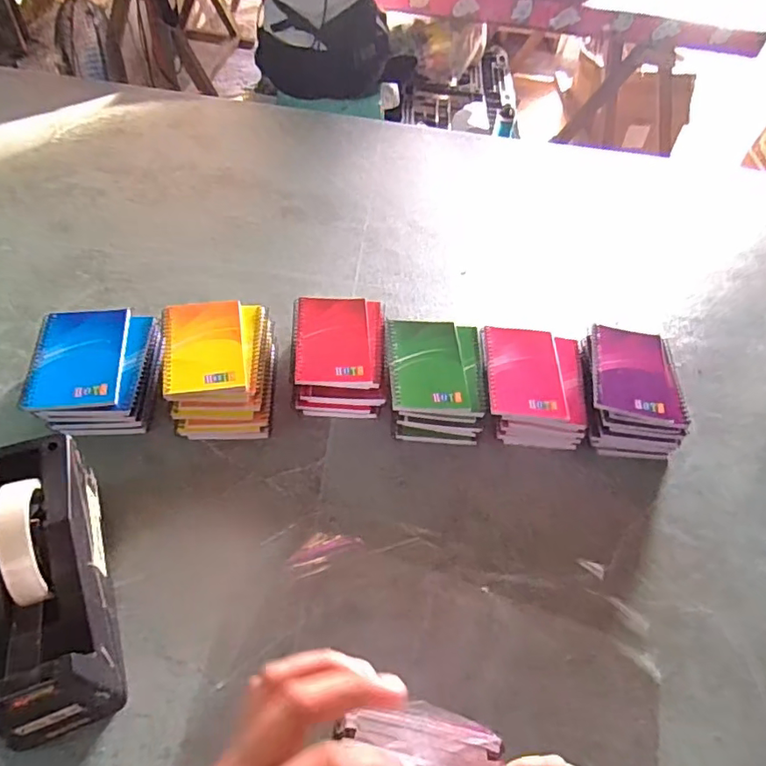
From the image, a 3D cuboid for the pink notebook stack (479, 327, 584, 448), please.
[{"bbox_3d":[0.166,0.004,0.622,0.110,0.048,0.139,6,50,-2],"label":"pink notebook stack"}]

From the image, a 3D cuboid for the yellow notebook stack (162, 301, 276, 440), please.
[{"bbox_3d":[-0.177,-0.017,0.602,0.114,0.054,0.155,-3,48,-10],"label":"yellow notebook stack"}]

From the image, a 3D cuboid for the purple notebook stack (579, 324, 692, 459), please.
[{"bbox_3d":[0.273,0.009,0.622,0.103,0.066,0.146,9,47,2],"label":"purple notebook stack"}]

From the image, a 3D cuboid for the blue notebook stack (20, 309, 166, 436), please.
[{"bbox_3d":[-0.297,-0.012,0.583,0.124,0.054,0.142,-4,51,-11],"label":"blue notebook stack"}]

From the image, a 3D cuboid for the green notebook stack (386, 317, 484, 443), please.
[{"bbox_3d":[0.056,-0.006,0.619,0.101,0.049,0.143,5,47,-3],"label":"green notebook stack"}]

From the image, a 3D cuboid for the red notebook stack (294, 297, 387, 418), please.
[{"bbox_3d":[-0.050,-0.032,0.630,0.101,0.050,0.140,1,48,-6],"label":"red notebook stack"}]

